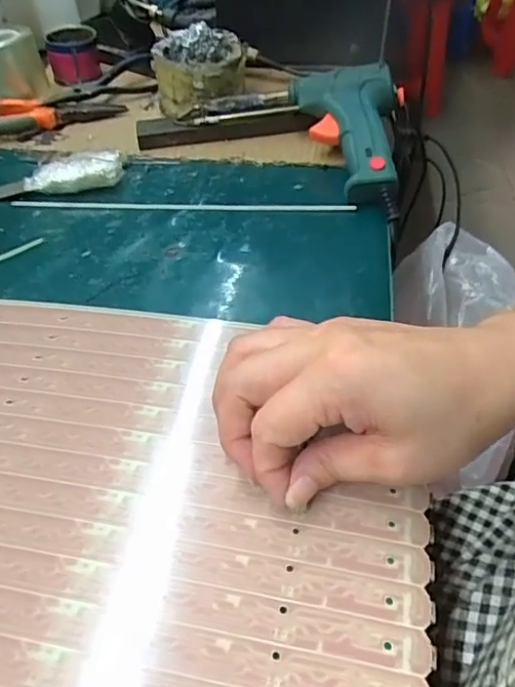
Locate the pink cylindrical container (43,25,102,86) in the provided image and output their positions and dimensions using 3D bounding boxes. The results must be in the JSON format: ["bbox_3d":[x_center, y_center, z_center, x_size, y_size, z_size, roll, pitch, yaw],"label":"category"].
[{"bbox_3d":[-0.205,-0.323,0.616,0.054,0.045,0.057,-11,47,-9],"label":"pink cylindrical container"}]

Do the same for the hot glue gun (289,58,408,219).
[{"bbox_3d":[0.086,-0.170,0.456,0.086,0.032,0.156,-7,63,-6],"label":"hot glue gun"}]

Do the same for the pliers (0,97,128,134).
[{"bbox_3d":[-0.213,-0.230,0.549,0.151,0.025,0.043,-12,47,-10],"label":"pliers"}]

